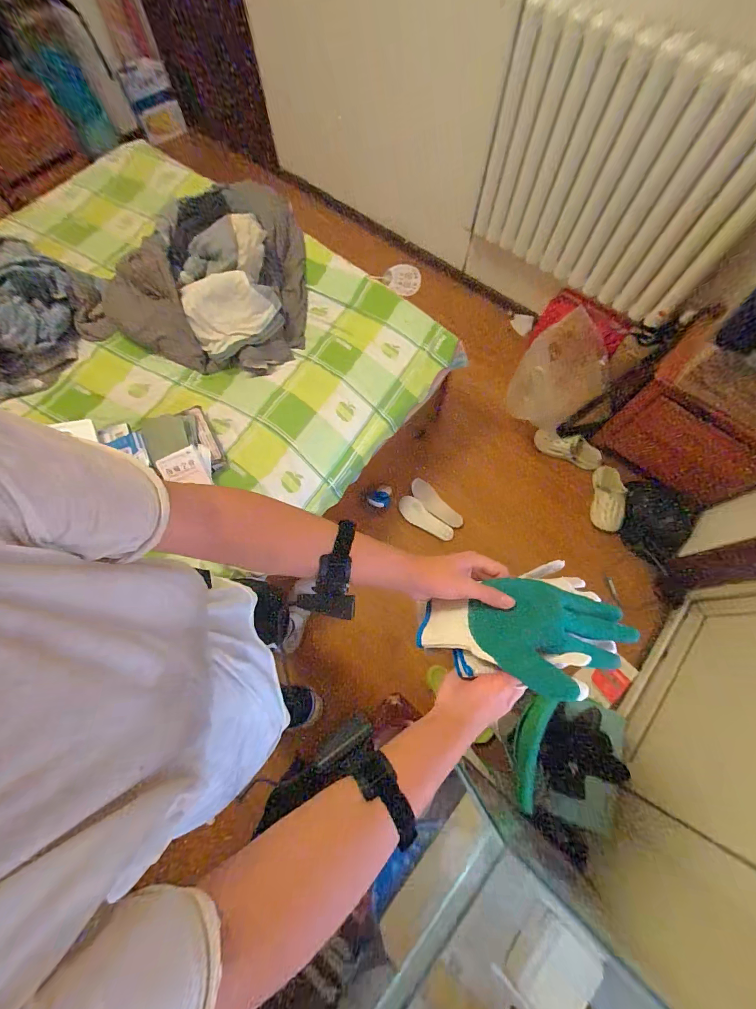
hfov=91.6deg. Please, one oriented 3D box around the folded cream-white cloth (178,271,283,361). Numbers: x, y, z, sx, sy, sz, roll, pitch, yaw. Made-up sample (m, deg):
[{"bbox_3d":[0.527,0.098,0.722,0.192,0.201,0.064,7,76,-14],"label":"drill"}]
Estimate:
[{"bbox_3d":[-0.444,-0.592,1.142,0.270,0.043,0.213,-16,113,-1],"label":"folded cream-white cloth"}]

